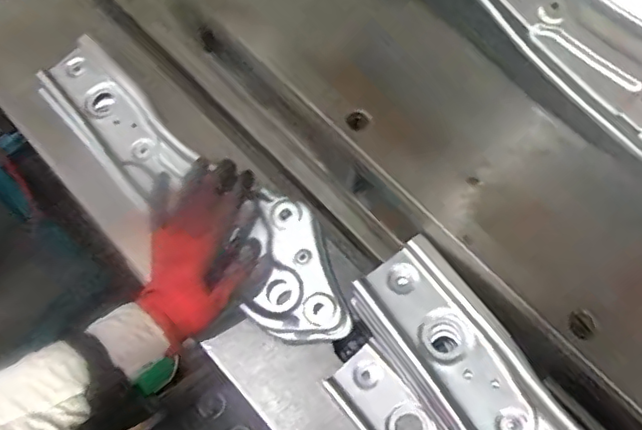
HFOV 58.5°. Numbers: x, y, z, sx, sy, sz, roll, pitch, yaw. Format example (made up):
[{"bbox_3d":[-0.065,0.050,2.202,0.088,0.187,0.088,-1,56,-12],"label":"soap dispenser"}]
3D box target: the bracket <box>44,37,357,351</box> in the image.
[{"bbox_3d":[-0.141,-0.037,0.604,0.447,0.046,0.104,41,71,19],"label":"bracket"}]

